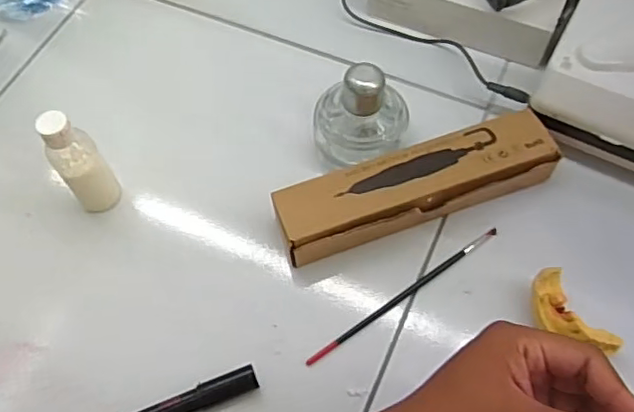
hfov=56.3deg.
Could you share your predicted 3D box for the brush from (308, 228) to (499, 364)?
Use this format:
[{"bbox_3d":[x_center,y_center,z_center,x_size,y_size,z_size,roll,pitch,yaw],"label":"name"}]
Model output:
[{"bbox_3d":[0.065,0.064,0.434,0.173,0.007,0.006,-32,66,-15],"label":"brush"}]

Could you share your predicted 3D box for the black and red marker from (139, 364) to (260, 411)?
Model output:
[{"bbox_3d":[-0.091,0.135,0.396,0.107,0.020,0.015,-21,64,-9],"label":"black and red marker"}]

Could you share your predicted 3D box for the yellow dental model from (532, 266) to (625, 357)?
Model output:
[{"bbox_3d":[0.170,0.074,0.399,0.029,0.019,0.068,-32,66,-14],"label":"yellow dental model"}]

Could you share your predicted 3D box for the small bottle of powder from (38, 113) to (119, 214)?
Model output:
[{"bbox_3d":[-0.171,-0.028,0.436,0.032,0.103,0.026,-38,67,-17],"label":"small bottle of powder"}]

